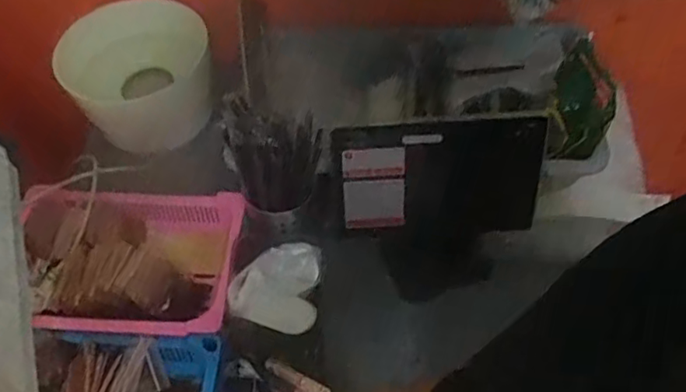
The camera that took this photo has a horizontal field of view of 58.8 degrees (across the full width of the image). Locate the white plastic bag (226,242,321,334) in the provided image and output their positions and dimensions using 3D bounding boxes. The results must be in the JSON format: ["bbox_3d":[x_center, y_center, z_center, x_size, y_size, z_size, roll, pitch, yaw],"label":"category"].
[{"bbox_3d":[-0.080,0.109,0.723,0.100,0.040,0.121,-1,55,2],"label":"white plastic bag"}]

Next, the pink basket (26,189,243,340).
[{"bbox_3d":[-0.279,0.080,0.784,0.286,0.074,0.200,3,55,4],"label":"pink basket"}]

